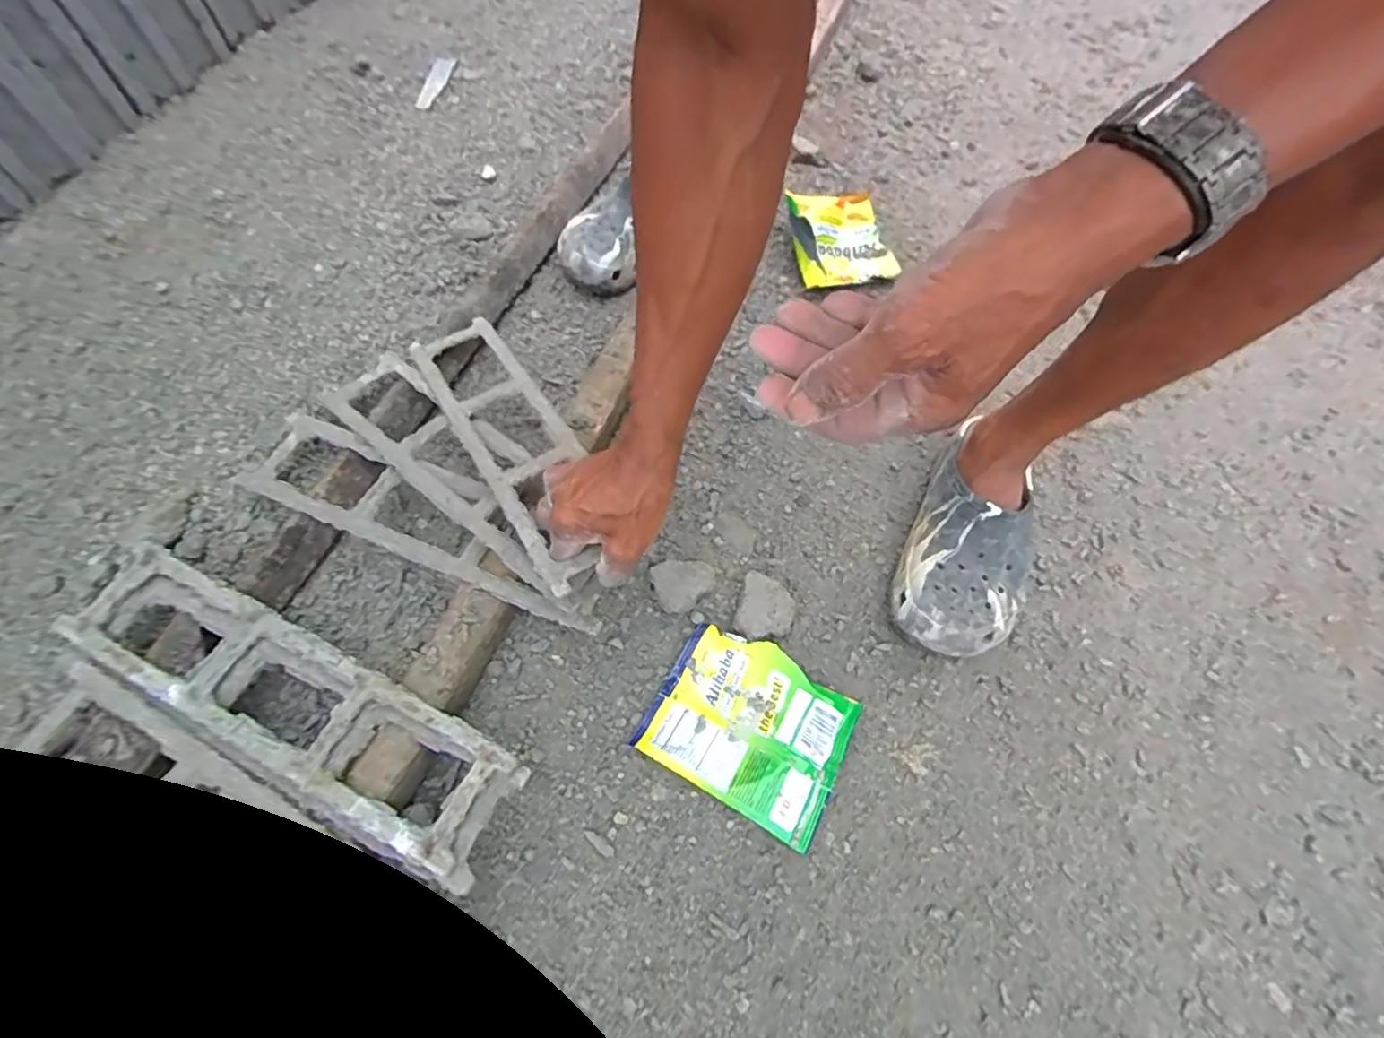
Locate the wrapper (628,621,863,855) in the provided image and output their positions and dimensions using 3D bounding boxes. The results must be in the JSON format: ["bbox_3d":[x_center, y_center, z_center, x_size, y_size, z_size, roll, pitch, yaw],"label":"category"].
[{"bbox_3d":[0.049,0.175,0.529,0.159,0.021,0.128,28,65,12],"label":"wrapper"}]

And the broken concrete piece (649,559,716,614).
[{"bbox_3d":[-0.006,0.061,0.579,0.055,0.023,0.045,-18,64,-11],"label":"broken concrete piece"}]

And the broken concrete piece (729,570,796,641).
[{"bbox_3d":[0.066,0.085,0.576,0.051,0.018,0.061,18,63,7],"label":"broken concrete piece"}]

